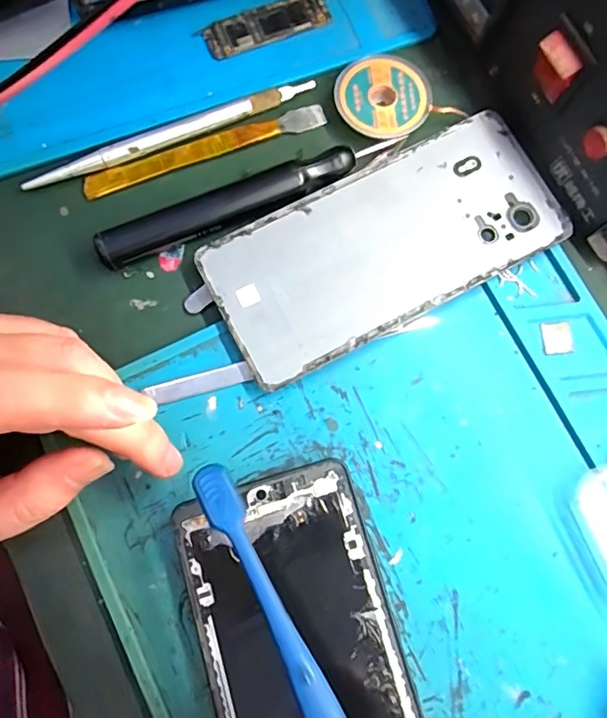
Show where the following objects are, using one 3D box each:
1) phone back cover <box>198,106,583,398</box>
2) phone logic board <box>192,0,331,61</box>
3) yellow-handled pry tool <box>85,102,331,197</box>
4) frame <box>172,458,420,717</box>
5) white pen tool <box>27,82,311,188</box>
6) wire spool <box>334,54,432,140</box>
[{"bbox_3d":[0.037,-0.053,0.235,0.160,0.007,0.072,-27,81,-6],"label":"phone back cover"},{"bbox_3d":[-0.019,-0.169,0.254,0.064,0.004,0.020,-23,81,-5],"label":"phone logic board"},{"bbox_3d":[-0.047,-0.102,0.246,0.120,0.004,0.011,-20,81,-5],"label":"yellow-handled pry tool"},{"bbox_3d":[0.003,0.132,0.197,0.076,0.012,0.168,-13,80,-3],"label":"frame"},{"bbox_3d":[-0.062,-0.108,0.242,0.144,0.005,0.008,-23,81,-5],"label":"white pen tool"},{"bbox_3d":[0.038,-0.126,0.245,0.044,0.010,0.043,0,80,-1],"label":"wire spool"}]

